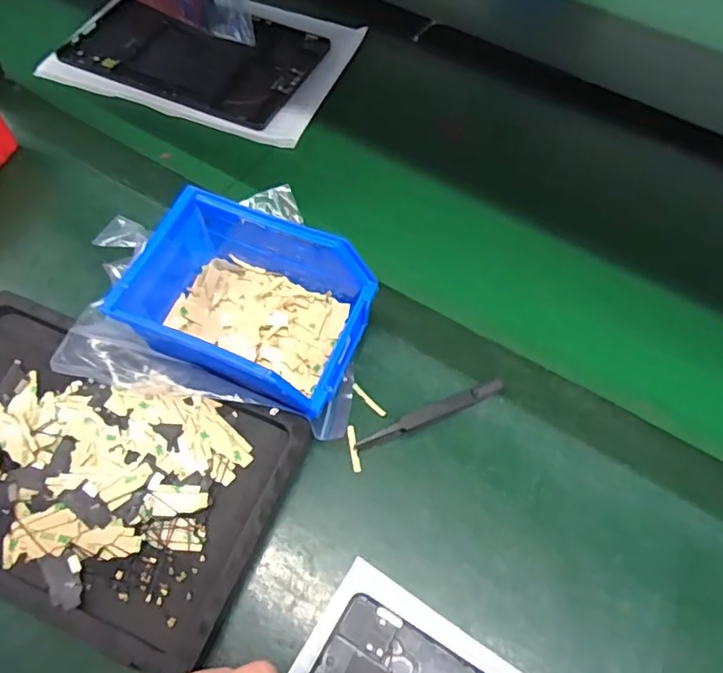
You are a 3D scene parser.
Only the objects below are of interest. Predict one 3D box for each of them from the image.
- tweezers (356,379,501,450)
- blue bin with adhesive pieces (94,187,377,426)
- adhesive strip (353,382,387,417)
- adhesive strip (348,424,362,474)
[{"bbox_3d":[0.049,0.052,0.375,0.111,0.010,0.010,-22,64,-17],"label":"tweezers"},{"bbox_3d":[-0.070,-0.025,0.376,0.142,0.069,0.123,20,62,8],"label":"blue bin with adhesive pieces"},{"bbox_3d":[0.005,0.044,0.383,0.031,0.004,0.005,41,64,18],"label":"adhesive strip"},{"bbox_3d":[-0.005,0.074,0.365,0.005,0.005,0.031,-7,60,-9],"label":"adhesive strip"}]

